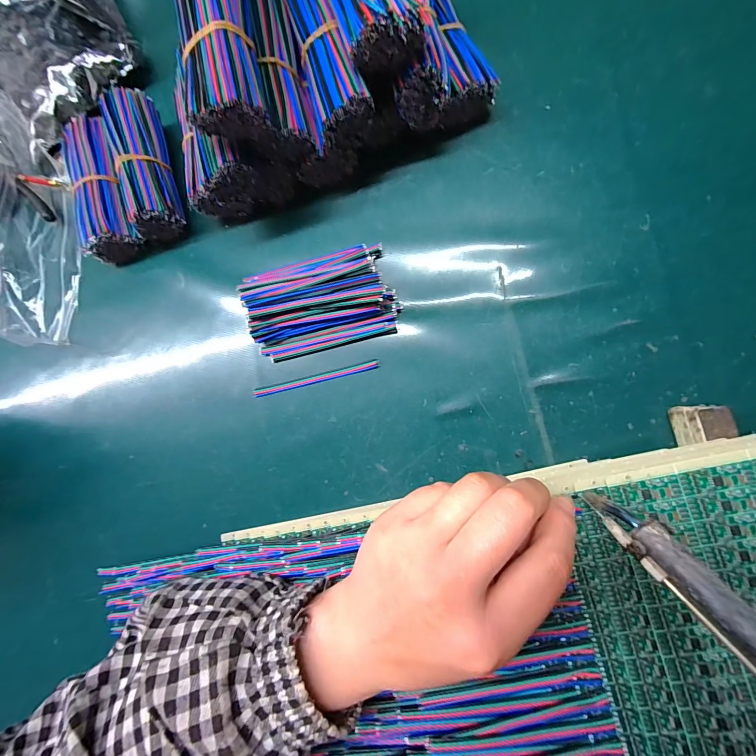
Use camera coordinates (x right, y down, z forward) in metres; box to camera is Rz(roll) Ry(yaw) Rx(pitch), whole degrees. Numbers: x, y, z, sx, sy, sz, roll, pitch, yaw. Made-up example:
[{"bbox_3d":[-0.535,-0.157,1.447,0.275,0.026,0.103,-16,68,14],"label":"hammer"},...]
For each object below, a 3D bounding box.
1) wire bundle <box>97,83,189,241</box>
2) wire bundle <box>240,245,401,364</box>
[{"bbox_3d":[-0.180,-0.161,0.279,0.039,0.041,0.099,-15,85,8],"label":"wire bundle"},{"bbox_3d":[-0.043,-0.057,0.260,0.105,0.023,0.070,-13,85,8],"label":"wire bundle"}]

